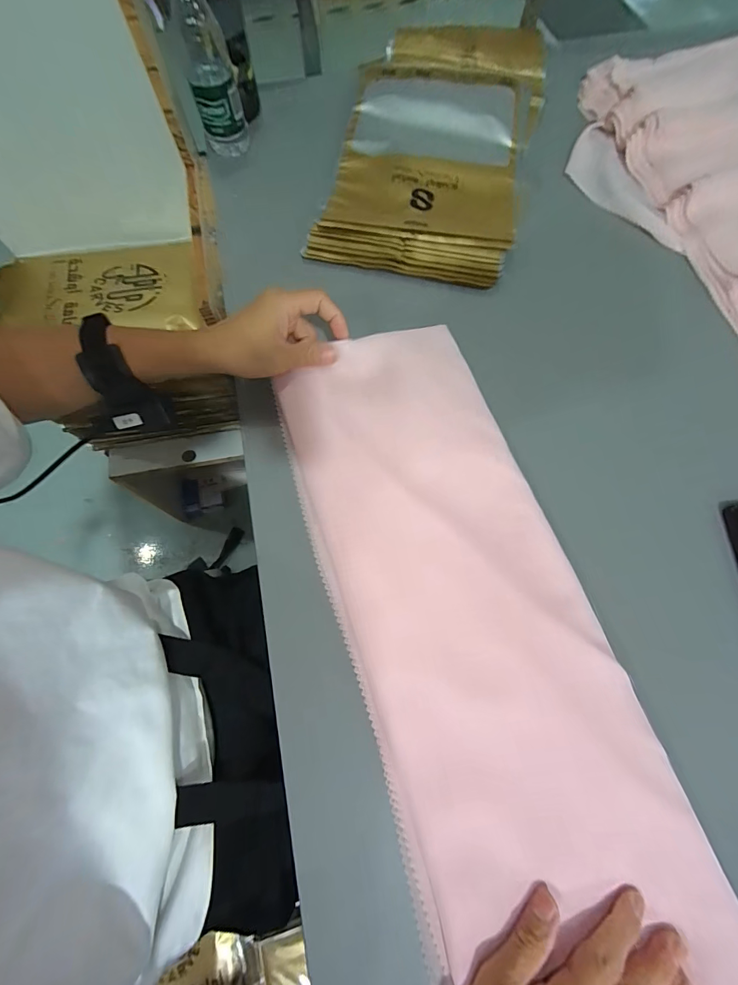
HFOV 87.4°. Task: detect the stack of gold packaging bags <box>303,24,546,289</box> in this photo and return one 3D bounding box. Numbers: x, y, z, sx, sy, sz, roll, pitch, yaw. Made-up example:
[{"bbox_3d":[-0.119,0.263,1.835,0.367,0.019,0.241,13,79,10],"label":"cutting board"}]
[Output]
[{"bbox_3d":[0.098,-0.500,0.544,0.248,0.031,0.493,13,72,5],"label":"stack of gold packaging bags"}]

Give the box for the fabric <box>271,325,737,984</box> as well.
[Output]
[{"bbox_3d":[0.091,0.132,0.327,0.205,0.032,0.604,-21,74,-5],"label":"fabric"}]

